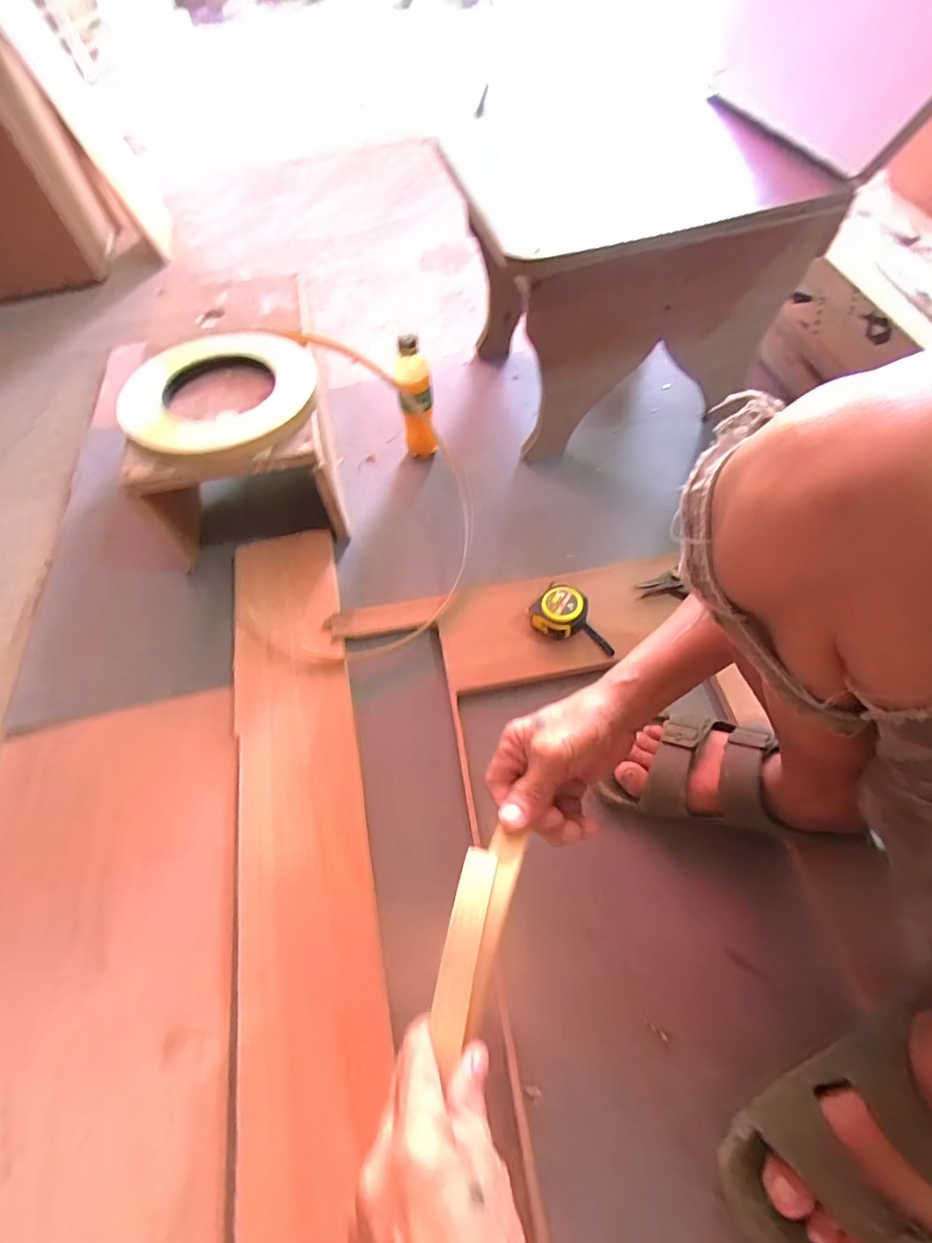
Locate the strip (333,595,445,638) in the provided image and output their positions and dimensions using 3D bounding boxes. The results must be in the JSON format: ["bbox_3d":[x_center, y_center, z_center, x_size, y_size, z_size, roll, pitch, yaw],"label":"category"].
[{"bbox_3d":[-0.104,-0.008,0.683,0.151,0.013,0.037,-7,58,0],"label":"strip"}]

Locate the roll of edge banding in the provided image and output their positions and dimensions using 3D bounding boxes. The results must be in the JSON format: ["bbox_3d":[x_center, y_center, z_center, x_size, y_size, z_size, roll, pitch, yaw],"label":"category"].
[{"bbox_3d":[-0.332,-0.323,0.698,0.244,0.023,0.283,-13,58,-4],"label":"roll of edge banding"}]

